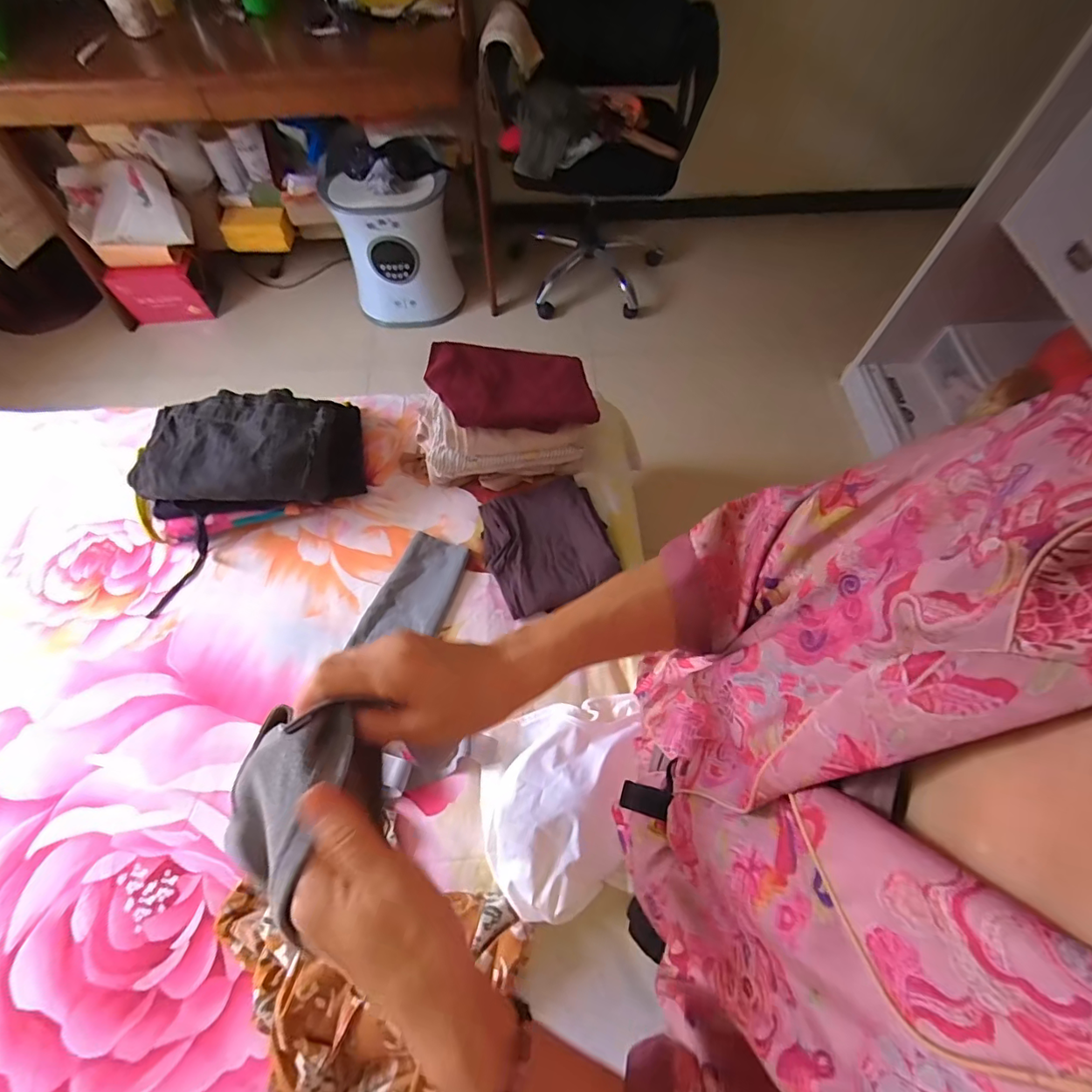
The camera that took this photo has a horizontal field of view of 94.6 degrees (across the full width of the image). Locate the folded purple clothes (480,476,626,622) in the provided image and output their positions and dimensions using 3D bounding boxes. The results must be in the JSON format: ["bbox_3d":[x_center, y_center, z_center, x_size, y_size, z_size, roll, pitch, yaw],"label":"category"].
[{"bbox_3d":[0.000,-0.012,0.867,0.210,0.031,0.219,-26,64,-11],"label":"folded purple clothes"}]

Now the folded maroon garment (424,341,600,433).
[{"bbox_3d":[-0.057,-0.271,0.844,0.269,0.049,0.169,-3,58,-17],"label":"folded maroon garment"}]

